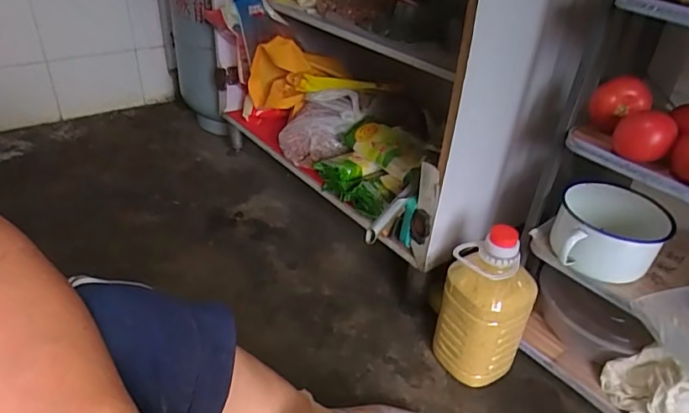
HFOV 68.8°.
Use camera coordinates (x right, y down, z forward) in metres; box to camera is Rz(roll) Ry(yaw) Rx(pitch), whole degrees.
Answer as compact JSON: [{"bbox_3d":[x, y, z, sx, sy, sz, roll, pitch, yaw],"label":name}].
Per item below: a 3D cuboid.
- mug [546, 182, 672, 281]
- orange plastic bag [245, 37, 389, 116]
[{"bbox_3d":[0.365,0.035,0.698,0.137,0.075,0.119,10,35,8],"label":"mug"},{"bbox_3d":[-0.085,-0.287,1.149,0.305,0.146,0.141,26,40,28],"label":"orange plastic bag"}]

